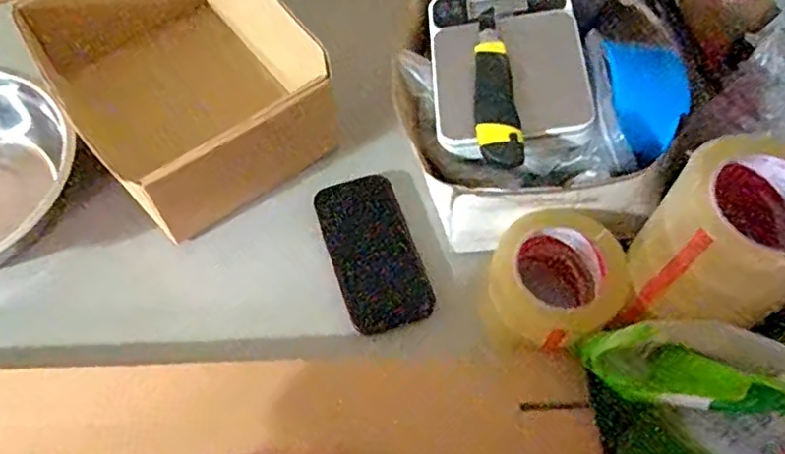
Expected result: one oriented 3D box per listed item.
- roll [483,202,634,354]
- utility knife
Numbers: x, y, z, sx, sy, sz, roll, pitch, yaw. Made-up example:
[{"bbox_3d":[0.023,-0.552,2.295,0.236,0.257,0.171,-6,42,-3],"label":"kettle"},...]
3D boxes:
[{"bbox_3d":[0.141,0.045,0.542,0.112,0.053,0.117,0,60,0],"label":"roll"},{"bbox_3d":[0.093,-0.136,0.582,0.039,0.027,0.178,-1,60,-1],"label":"utility knife"}]

